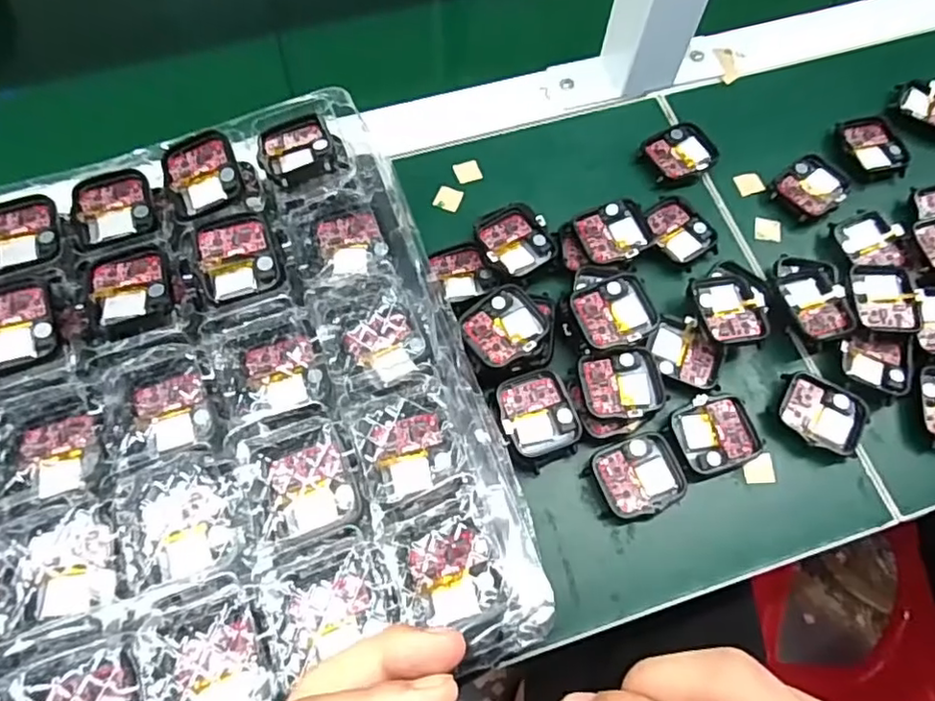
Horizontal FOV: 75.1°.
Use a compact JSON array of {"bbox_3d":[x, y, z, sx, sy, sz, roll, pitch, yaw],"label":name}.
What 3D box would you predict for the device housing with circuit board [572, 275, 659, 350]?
[{"bbox_3d":[0.079,-0.020,0.327,0.041,0.007,0.037,-21,74,-8],"label":"device housing with circuit board"}]

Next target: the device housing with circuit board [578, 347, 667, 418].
[{"bbox_3d":[0.082,0.018,0.324,0.043,0.015,0.036,-4,69,-3],"label":"device housing with circuit board"}]

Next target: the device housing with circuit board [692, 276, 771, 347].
[{"bbox_3d":[0.145,-0.021,0.345,0.037,0.019,0.041,-4,69,-2],"label":"device housing with circuit board"}]

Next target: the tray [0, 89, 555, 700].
[{"bbox_3d":[-0.135,0.024,0.269,0.263,0.024,0.287,-19,71,-8],"label":"tray"}]

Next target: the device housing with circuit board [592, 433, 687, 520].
[{"bbox_3d":[0.088,0.065,0.315,0.041,0.009,0.038,-19,71,-8],"label":"device housing with circuit board"}]

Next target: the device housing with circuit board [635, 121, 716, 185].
[{"bbox_3d":[0.136,-0.128,0.396,0.043,0.010,0.041,-32,73,-12],"label":"device housing with circuit board"}]

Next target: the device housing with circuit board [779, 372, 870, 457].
[{"bbox_3d":[0.190,0.034,0.329,0.045,0.010,0.037,29,71,9],"label":"device housing with circuit board"}]

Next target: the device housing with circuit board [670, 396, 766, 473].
[{"bbox_3d":[0.132,0.044,0.324,0.042,0.011,0.037,-16,70,-7],"label":"device housing with circuit board"}]

